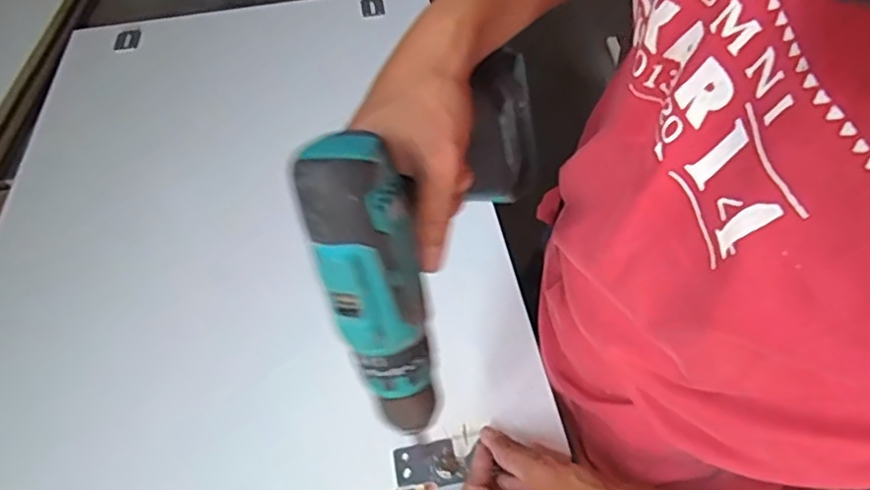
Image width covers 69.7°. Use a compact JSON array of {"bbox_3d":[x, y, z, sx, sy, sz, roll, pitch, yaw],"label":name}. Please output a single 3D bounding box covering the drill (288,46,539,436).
[{"bbox_3d":[0.003,-0.035,0.388,0.069,0.155,0.232,16,49,17],"label":"drill"}]

